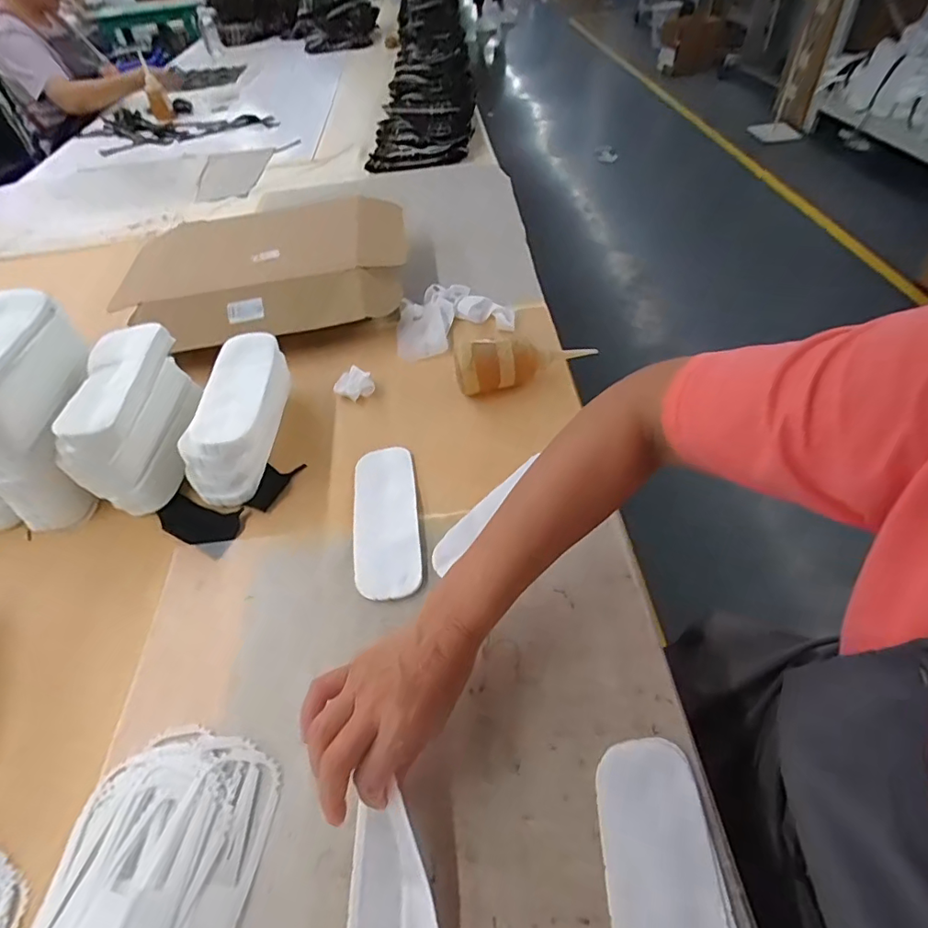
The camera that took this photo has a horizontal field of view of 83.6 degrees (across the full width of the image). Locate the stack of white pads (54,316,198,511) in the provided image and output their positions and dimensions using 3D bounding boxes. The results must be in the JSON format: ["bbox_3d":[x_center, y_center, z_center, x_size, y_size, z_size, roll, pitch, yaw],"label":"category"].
[{"bbox_3d":[-0.378,-0.053,0.596,0.093,0.131,0.177,-10,49,-3],"label":"stack of white pads"}]

